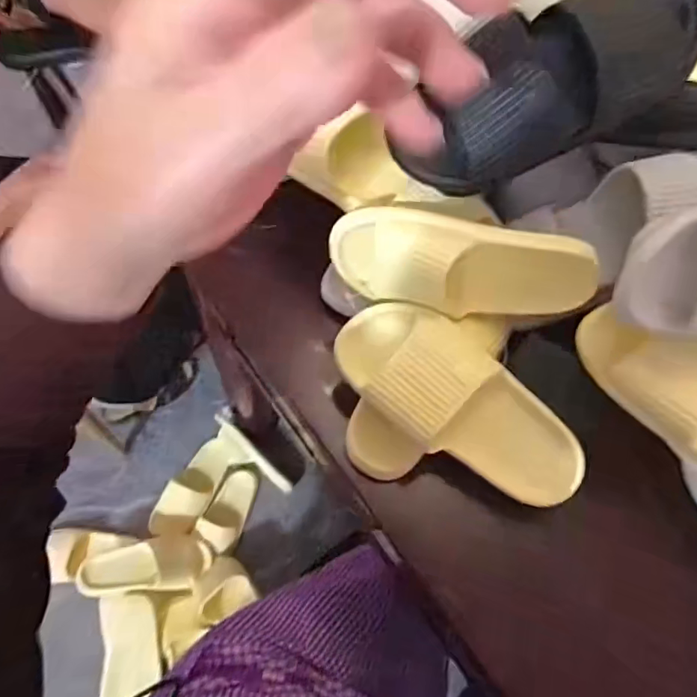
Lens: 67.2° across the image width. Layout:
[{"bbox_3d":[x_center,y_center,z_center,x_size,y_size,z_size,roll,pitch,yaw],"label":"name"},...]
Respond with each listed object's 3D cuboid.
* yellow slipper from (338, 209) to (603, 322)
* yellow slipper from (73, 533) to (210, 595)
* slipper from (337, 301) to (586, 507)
[{"bbox_3d":[0.104,-0.069,0.486,0.247,0.085,0.066,10,63,1],"label":"yellow slipper"},{"bbox_3d":[-0.425,0.449,1.095,0.256,0.080,0.110,-2,64,-5],"label":"yellow slipper"},{"bbox_3d":[0.102,0.052,0.480,0.255,0.075,0.104,38,99,3],"label":"slipper"}]

